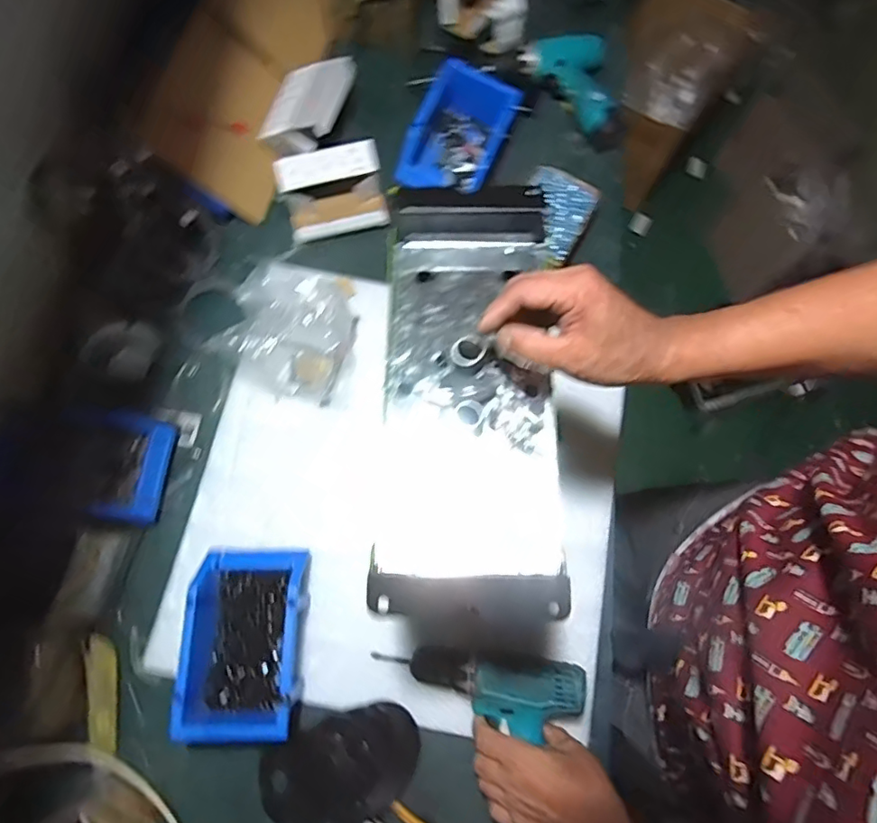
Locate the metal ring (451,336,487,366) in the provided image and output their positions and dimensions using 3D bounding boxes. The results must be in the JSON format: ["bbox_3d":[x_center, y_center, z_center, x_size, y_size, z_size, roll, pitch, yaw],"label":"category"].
[{"bbox_3d":[0.025,-0.050,0.448,0.031,0.006,0.023,-35,77,-11],"label":"metal ring"}]

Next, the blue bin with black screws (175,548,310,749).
[{"bbox_3d":[-0.207,0.244,0.594,0.118,0.074,0.184,1,74,-1],"label":"blue bin with black screws"}]

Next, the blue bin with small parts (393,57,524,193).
[{"bbox_3d":[0.030,-0.392,0.790,0.121,0.080,0.181,24,74,5],"label":"blue bin with small parts"}]

